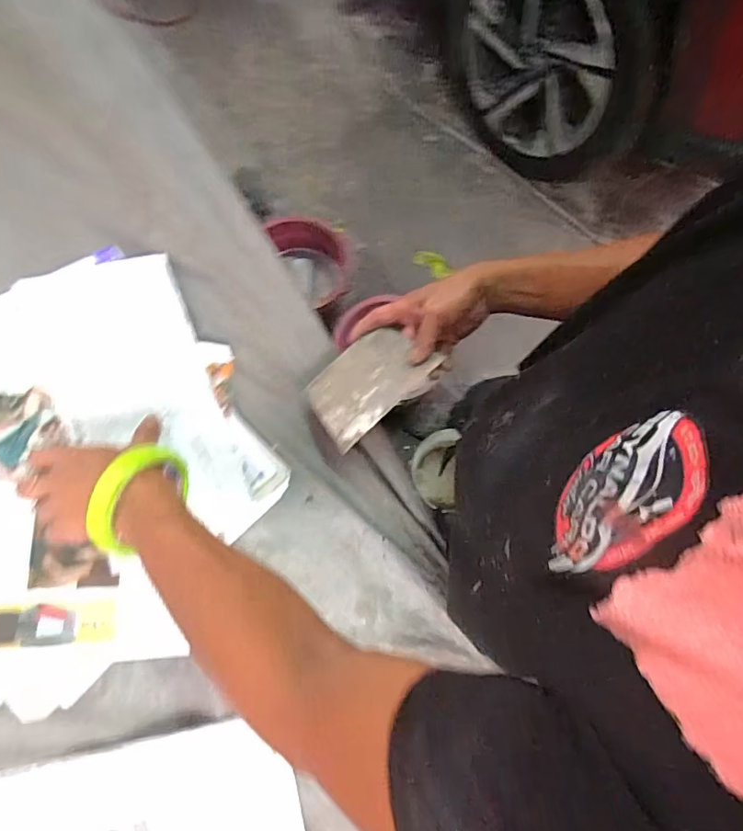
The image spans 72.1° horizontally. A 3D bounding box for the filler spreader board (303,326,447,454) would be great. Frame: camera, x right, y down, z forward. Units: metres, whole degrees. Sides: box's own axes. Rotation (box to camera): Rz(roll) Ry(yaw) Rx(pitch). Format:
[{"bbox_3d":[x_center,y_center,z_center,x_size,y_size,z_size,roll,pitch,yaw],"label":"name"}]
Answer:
[{"bbox_3d":[-0.005,-0.038,0.572,0.137,0.010,0.107,-38,57,-2],"label":"filler spreader board"}]

